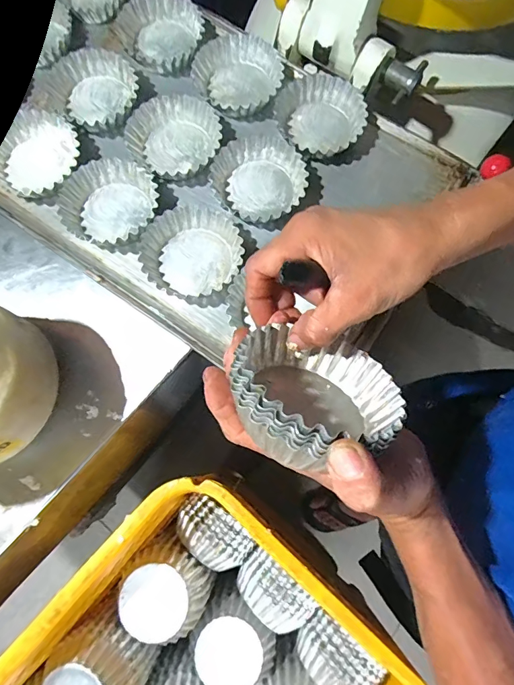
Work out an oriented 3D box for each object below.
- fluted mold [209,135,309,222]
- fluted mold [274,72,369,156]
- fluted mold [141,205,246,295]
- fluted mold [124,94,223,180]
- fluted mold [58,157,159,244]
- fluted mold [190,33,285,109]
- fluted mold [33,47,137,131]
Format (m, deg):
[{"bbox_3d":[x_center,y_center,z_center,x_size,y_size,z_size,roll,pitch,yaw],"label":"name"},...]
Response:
[{"bbox_3d":[0.004,-0.177,0.444,0.099,0.027,0.090,0,75,1],"label":"fluted mold"},{"bbox_3d":[0.073,-0.254,0.466,0.098,0.032,0.083,29,77,8],"label":"fluted mold"},{"bbox_3d":[-0.065,-0.094,0.421,0.098,0.027,0.088,-8,75,-1],"label":"fluted mold"},{"bbox_3d":[-0.093,-0.230,0.464,0.093,0.026,0.089,0,75,1],"label":"fluted mold"},{"bbox_3d":[-0.154,-0.150,0.437,0.098,0.028,0.088,-14,75,-3],"label":"fluted mold"},{"bbox_3d":[-0.018,-0.313,0.482,0.099,0.026,0.089,22,76,6],"label":"fluted mold"},{"bbox_3d":[-0.187,-0.284,0.470,0.096,0.031,0.091,0,75,1],"label":"fluted mold"}]

